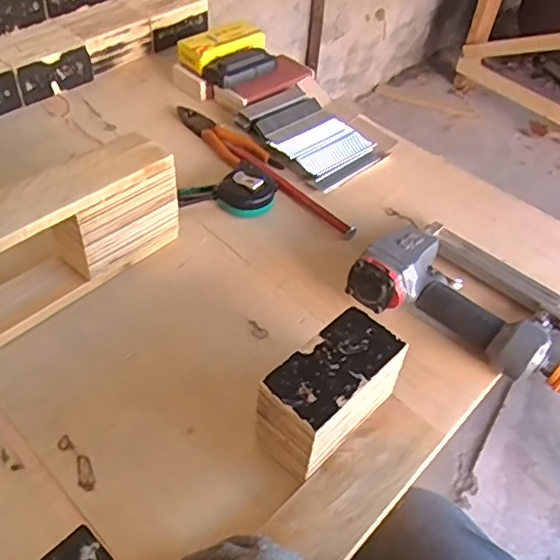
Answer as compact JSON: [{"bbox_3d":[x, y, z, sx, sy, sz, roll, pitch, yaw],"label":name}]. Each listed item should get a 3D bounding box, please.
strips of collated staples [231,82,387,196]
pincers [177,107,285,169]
[{"bbox_3d":[0.039,-0.199,0.809,0.129,0.028,0.194,-29,57,-30],"label":"strips of collated staples"},{"bbox_3d":[-0.081,-0.192,0.810,0.188,0.018,0.050,37,53,25],"label":"pincers"}]

